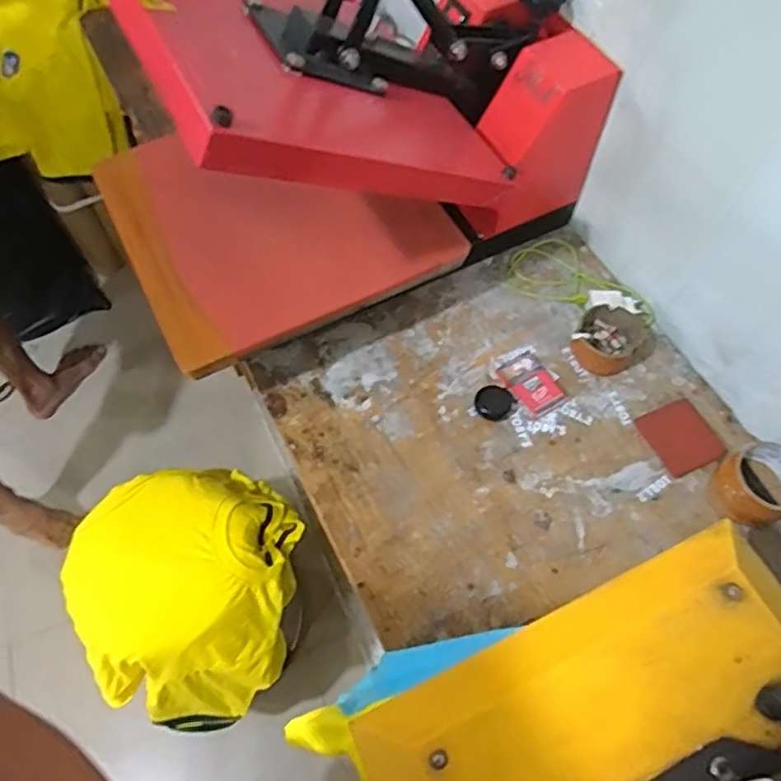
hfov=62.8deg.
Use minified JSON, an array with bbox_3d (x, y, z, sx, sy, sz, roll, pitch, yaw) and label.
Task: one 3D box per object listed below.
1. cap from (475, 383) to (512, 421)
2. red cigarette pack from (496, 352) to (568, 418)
[{"bbox_3d":[0.135,0.013,0.835,0.045,0.007,0.050,12,62,7],"label":"cap"},{"bbox_3d":[0.188,-0.011,0.843,0.057,0.019,0.083,-31,65,-16],"label":"red cigarette pack"}]

